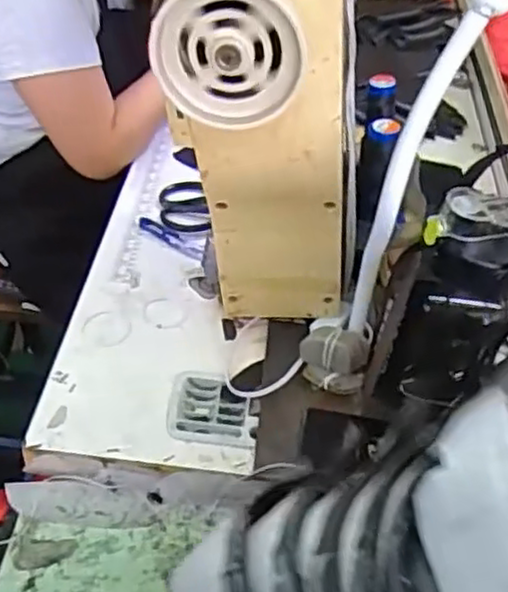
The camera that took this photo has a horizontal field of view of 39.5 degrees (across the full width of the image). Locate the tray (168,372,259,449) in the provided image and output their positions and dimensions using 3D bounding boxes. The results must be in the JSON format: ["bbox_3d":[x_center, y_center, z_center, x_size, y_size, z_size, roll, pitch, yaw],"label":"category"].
[{"bbox_3d":[-0.041,0.113,0.715,0.086,0.013,0.084,6,43,1],"label":"tray"}]

